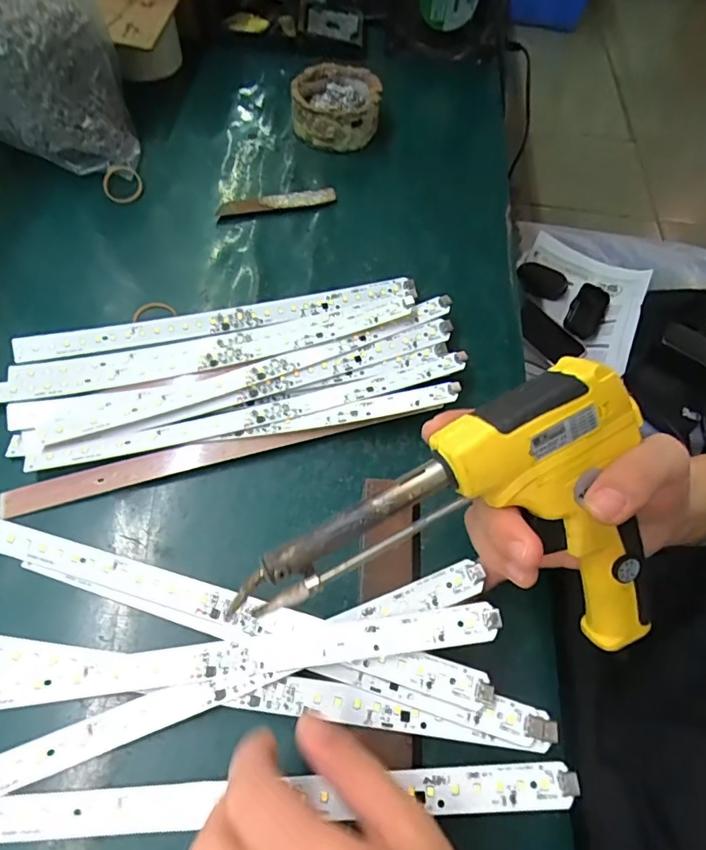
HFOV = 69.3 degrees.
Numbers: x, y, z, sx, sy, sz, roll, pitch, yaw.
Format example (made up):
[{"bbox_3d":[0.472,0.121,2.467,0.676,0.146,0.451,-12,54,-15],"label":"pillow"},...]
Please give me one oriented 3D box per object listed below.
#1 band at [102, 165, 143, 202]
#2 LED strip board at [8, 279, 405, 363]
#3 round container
[{"bbox_3d":[-0.198,-0.207,0.439,0.034,0.008,0.032,0,87,0],"label":"band"},{"bbox_3d":[-0.094,-0.080,0.376,0.281,0.011,0.022,-11,71,-8],"label":"LED strip board"},{"bbox_3d":[-0.016,-0.308,0.488,0.081,0.034,0.093,1,62,-4],"label":"round container"}]

